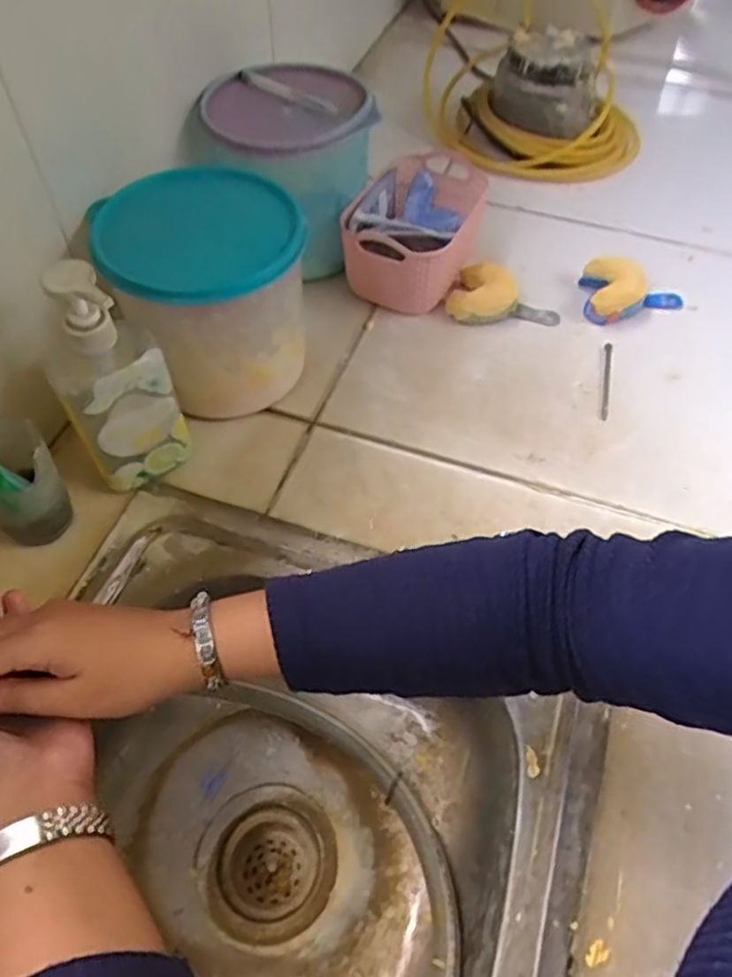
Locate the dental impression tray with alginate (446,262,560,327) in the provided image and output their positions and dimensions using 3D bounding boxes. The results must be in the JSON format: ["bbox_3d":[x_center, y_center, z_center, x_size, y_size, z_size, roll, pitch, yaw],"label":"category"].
[{"bbox_3d":[0.141,-0.191,0.678,0.112,0.035,0.066,24,58,14],"label":"dental impression tray with alginate"}]

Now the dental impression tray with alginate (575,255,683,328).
[{"bbox_3d":[0.282,-0.202,0.695,0.107,0.033,0.074,7,55,3],"label":"dental impression tray with alginate"}]

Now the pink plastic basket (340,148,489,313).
[{"bbox_3d":[0.051,-0.282,0.716,0.112,0.086,0.199,18,57,11],"label":"pink plastic basket"}]

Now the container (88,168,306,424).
[{"bbox_3d":[-0.134,-0.164,0.585,0.161,0.155,0.149,-14,57,-11],"label":"container"}]

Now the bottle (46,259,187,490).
[{"bbox_3d":[-0.191,-0.078,0.503,0.082,0.192,0.062,-23,59,-17],"label":"bottle"}]

